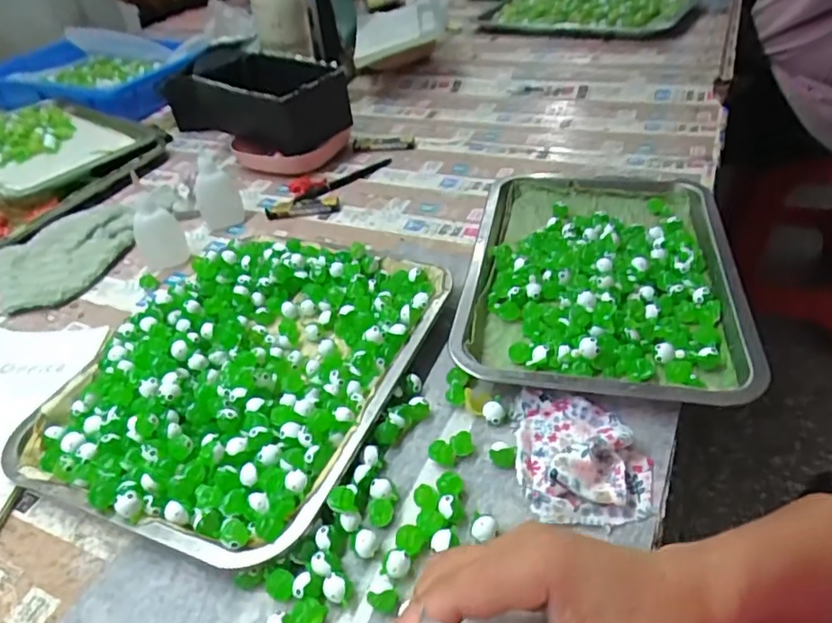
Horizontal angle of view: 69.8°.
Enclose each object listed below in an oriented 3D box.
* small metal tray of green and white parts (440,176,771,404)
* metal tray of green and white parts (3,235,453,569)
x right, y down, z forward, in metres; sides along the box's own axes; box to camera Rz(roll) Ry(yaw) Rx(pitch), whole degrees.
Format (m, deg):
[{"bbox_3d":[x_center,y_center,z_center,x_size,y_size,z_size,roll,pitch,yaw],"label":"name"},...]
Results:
[{"bbox_3d":[0.152,-0.035,0.498,0.209,0.031,0.279,4,40,13],"label":"small metal tray of green and white parts"},{"bbox_3d":[-0.136,0.034,0.456,0.248,0.033,0.279,11,43,21],"label":"metal tray of green and white parts"}]

